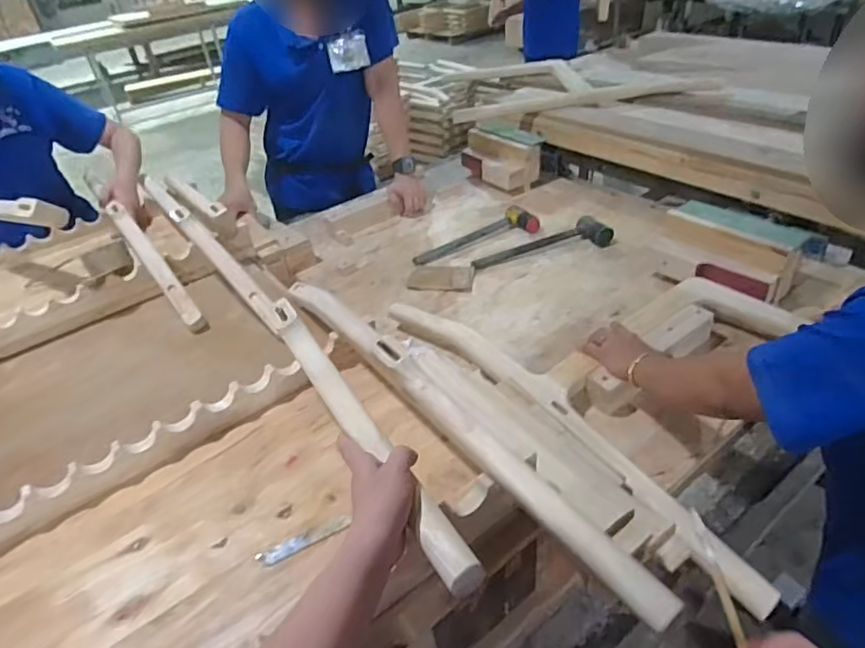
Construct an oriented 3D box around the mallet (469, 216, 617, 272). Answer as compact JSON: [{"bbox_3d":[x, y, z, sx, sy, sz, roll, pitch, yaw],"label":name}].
[{"bbox_3d":[0.252,-0.197,1.333,0.327,0.061,0.105,-10,37,-3],"label":"mallet"}]

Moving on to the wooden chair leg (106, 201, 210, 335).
[{"bbox_3d":[-0.515,-0.117,1.040,0.032,0.037,0.389,-29,57,-28],"label":"wooden chair leg"}]

